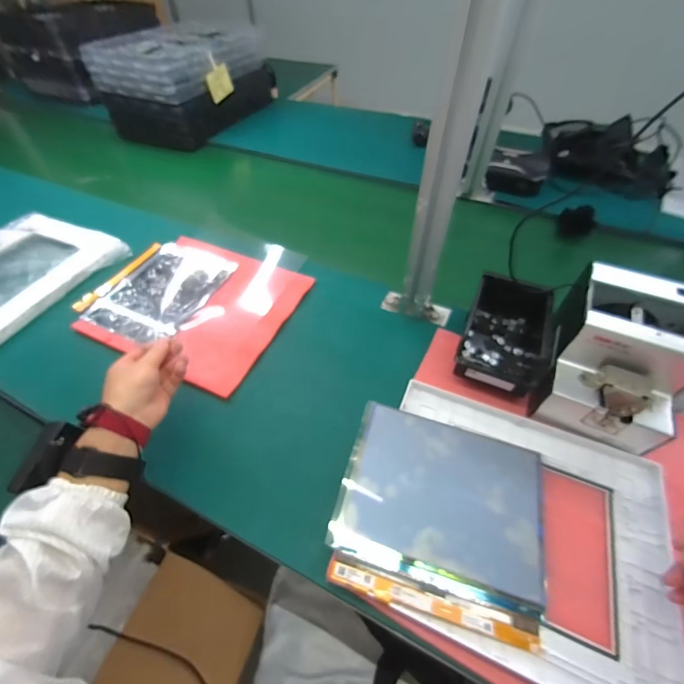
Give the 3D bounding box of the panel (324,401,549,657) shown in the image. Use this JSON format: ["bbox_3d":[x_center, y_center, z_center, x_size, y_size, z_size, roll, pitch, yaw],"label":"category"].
[{"bbox_3d":[0.108,0.180,0.378,0.213,0.008,0.194,14,56,8],"label":"panel"}]

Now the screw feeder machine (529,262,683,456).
[{"bbox_3d":[0.326,0.019,0.420,0.131,0.134,0.179,23,58,14],"label":"screw feeder machine"}]

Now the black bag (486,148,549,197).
[{"bbox_3d":[0.405,-0.393,0.780,0.112,0.059,0.096,19,54,15],"label":"black bag"}]

